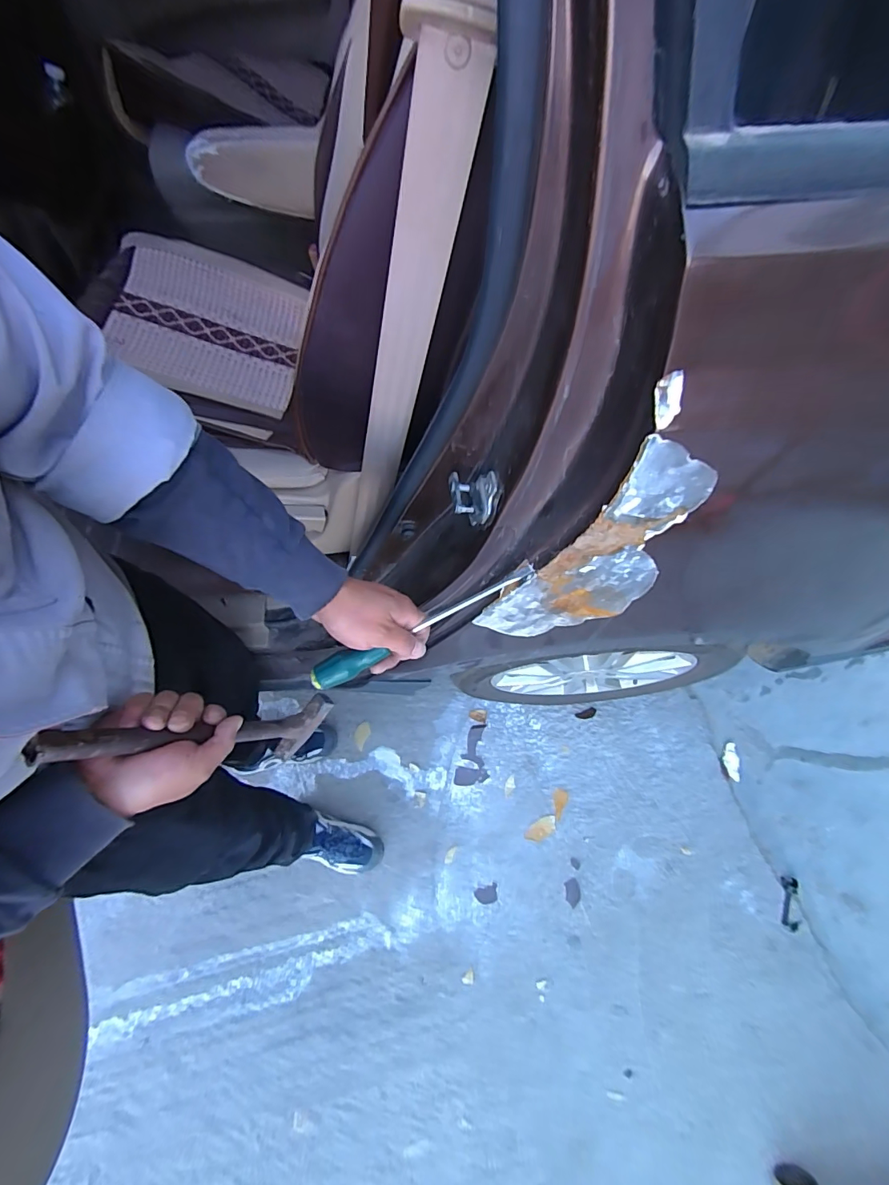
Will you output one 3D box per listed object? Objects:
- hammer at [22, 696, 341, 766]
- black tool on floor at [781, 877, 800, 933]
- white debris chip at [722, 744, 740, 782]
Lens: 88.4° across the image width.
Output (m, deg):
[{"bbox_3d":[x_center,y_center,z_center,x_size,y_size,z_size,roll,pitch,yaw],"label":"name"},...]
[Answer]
[{"bbox_3d":[-0.226,0.138,0.445,0.028,0.316,0.088,37,91,22],"label":"hammer"},{"bbox_3d":[0.878,0.791,1.161,0.046,0.012,0.122,19,69,5],"label":"black tool on floor"},{"bbox_3d":[0.807,0.477,1.285,0.040,0.012,0.099,2,69,-2],"label":"white debris chip"}]

